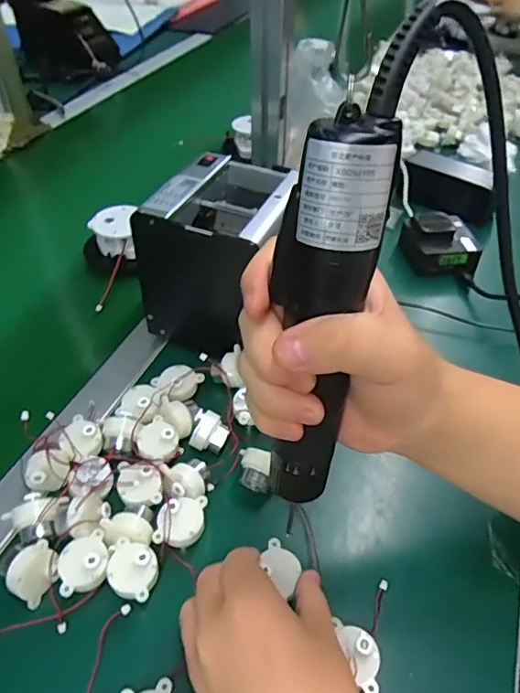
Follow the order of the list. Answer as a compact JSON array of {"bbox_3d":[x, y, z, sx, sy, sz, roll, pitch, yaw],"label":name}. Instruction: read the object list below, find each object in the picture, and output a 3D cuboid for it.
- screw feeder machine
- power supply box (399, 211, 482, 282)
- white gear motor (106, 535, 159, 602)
[{"bbox_3d":[-0.040,-0.091,0.502,0.104,0.137,0.127,14,46,13],"label":"screw feeder machine"},{"bbox_3d":[0.211,-0.121,0.619,0.080,0.042,0.073,1,44,0],"label":"power supply box"},{"bbox_3d":[-0.084,0.146,0.346,0.033,0.015,0.034,11,45,10],"label":"white gear motor"}]

